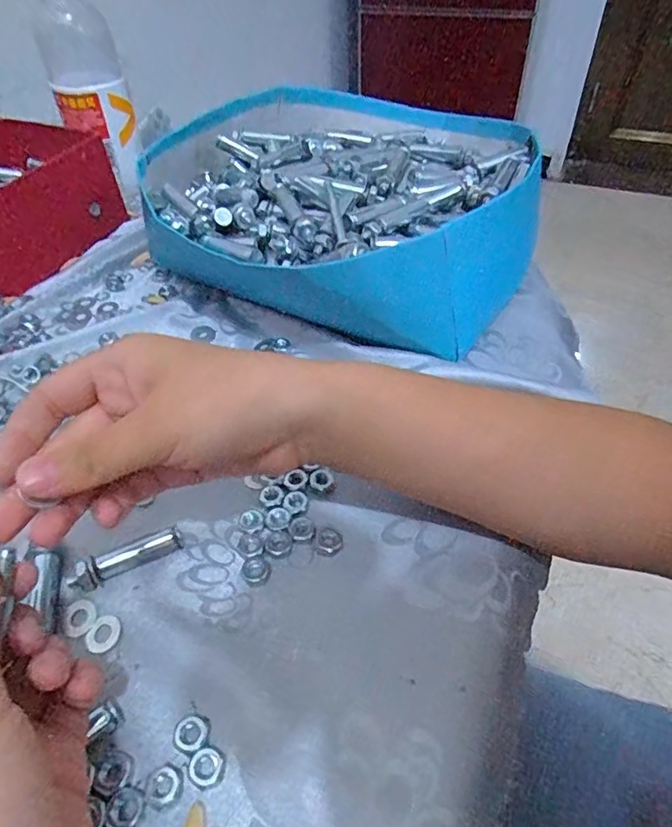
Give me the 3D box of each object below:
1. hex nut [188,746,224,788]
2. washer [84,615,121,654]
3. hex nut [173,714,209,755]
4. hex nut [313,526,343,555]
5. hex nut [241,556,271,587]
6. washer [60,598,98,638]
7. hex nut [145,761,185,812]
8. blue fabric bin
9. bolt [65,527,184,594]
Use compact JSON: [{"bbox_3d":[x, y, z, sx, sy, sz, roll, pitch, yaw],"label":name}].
[{"bbox_3d":[-0.051,0.138,0.210,0.013,0.004,0.014,-32,54,-26],"label":"hex nut"},{"bbox_3d":[-0.106,0.100,0.245,0.015,0.004,0.016,0,46,1],"label":"washer"},{"bbox_3d":[-0.059,0.129,0.217,0.013,0.004,0.014,30,54,27],"label":"hex nut"},{"bbox_3d":[-0.004,0.065,0.276,0.014,0.004,0.015,-18,49,-16],"label":"hex nut"},{"bbox_3d":[-0.040,0.077,0.265,0.014,0.004,0.015,-19,49,-17],"label":"hex nut"},{"bbox_3d":[-0.120,0.095,0.250,0.017,0.004,0.016,0,46,1],"label":"washer"},{"bbox_3d":[-0.066,0.142,0.205,0.014,0.004,0.015,-16,48,-14],"label":"hex nut"},{"bbox_3d":[0.006,-0.170,0.439,0.292,0.088,0.278,10,47,11],"label":"blue fabric bin"},{"bbox_3d":[-0.104,0.072,0.267,0.053,0.012,0.012,-25,51,-21],"label":"bolt"}]

